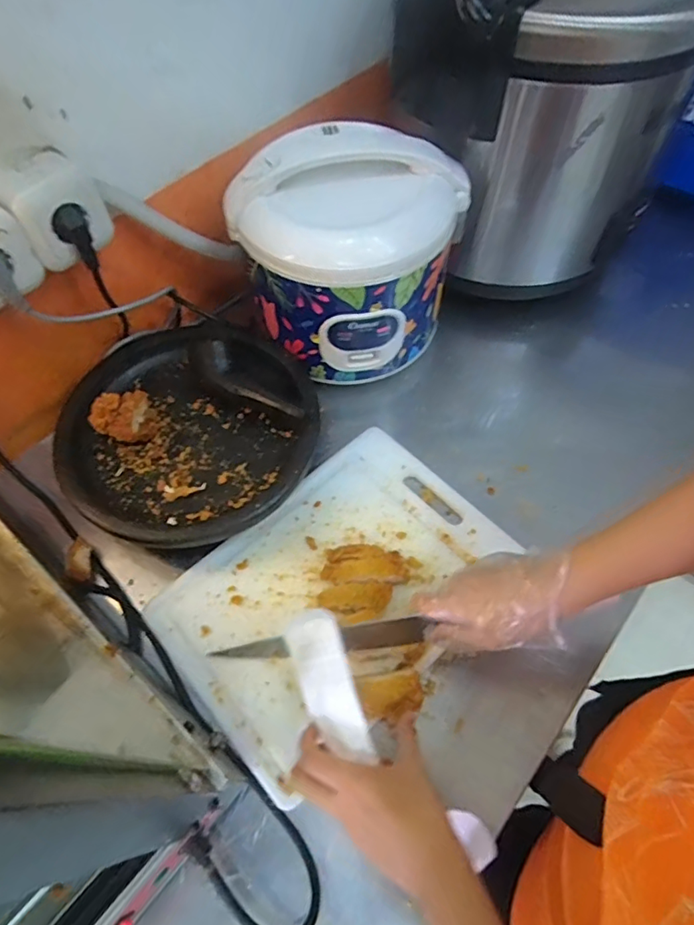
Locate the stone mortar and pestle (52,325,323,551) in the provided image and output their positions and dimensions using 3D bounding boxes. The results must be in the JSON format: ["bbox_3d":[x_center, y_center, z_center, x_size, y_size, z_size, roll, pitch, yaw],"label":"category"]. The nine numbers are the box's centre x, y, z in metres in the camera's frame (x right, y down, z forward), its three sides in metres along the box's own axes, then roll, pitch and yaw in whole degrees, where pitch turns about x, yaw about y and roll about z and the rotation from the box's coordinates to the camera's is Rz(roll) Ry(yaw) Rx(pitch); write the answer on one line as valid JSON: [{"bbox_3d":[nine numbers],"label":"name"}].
[{"bbox_3d":[-0.184,-0.040,0.623,0.288,0.084,0.277,0,59,1],"label":"stone mortar and pestle"}]

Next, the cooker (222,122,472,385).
[{"bbox_3d":[0.003,-0.242,0.633,0.212,0.211,0.205,25,63,15],"label":"cooker"}]

